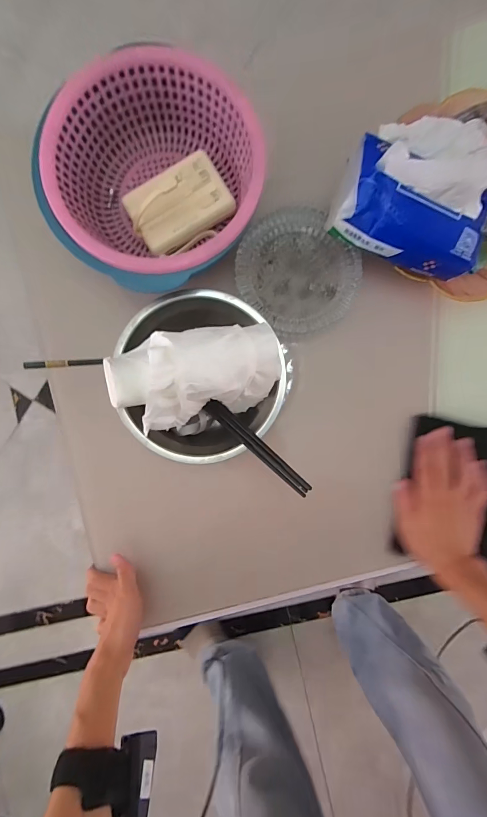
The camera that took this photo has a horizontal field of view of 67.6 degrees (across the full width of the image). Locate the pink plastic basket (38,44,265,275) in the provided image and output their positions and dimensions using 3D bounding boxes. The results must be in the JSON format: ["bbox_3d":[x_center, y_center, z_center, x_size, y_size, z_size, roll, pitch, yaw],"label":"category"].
[{"bbox_3d":[-0.086,-0.238,0.381,0.198,0.079,0.197,0,90,1],"label":"pink plastic basket"}]

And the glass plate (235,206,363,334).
[{"bbox_3d":[0.064,-0.166,0.440,0.138,0.032,0.145,0,90,1],"label":"glass plate"}]

